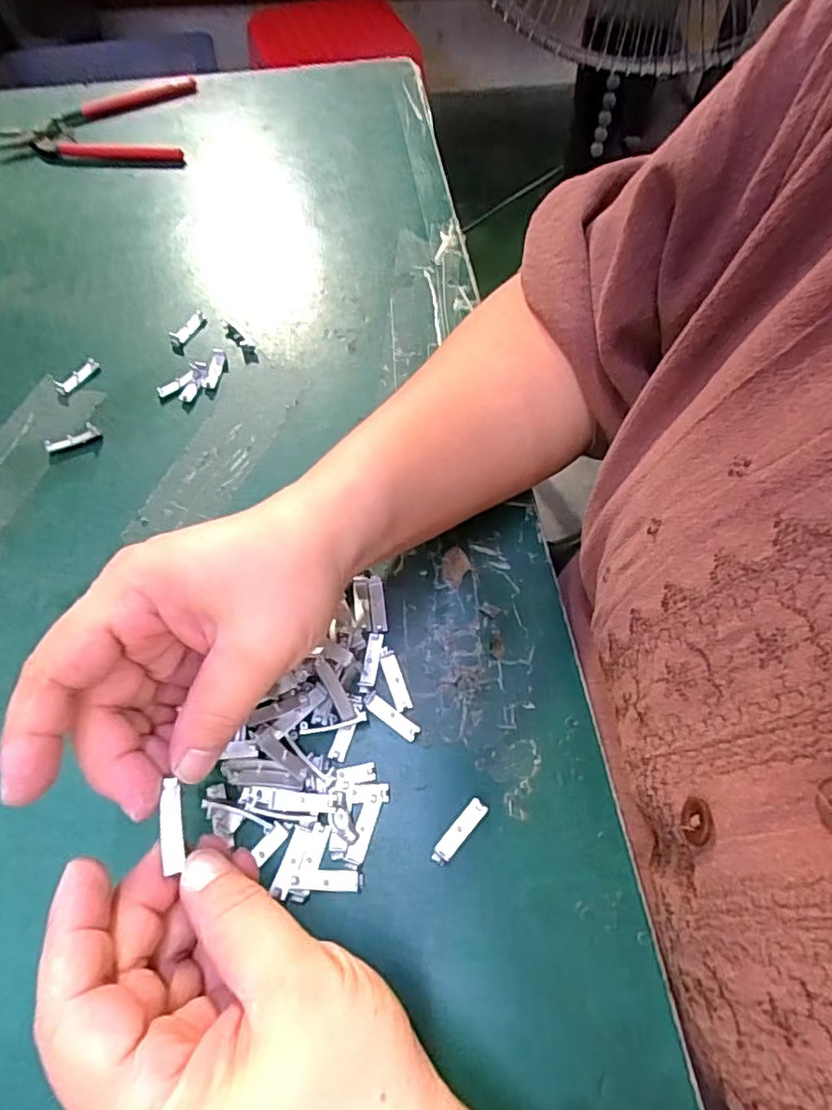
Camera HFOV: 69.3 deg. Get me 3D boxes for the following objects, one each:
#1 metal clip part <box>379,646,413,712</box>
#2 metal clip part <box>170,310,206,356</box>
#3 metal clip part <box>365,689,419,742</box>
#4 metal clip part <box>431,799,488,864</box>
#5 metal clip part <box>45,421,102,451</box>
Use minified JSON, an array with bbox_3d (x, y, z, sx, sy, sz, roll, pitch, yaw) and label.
[{"bbox_3d":[-0.010,0.056,0.273,0.008,0.004,0.029,-17,63,-9],"label":"metal clip part"},{"bbox_3d":[-0.147,-0.143,0.384,0.014,0.004,0.036,18,64,10],"label":"metal clip part"},{"bbox_3d":[-0.011,0.071,0.266,0.027,0.004,0.008,34,67,17],"label":"metal clip part"},{"bbox_3d":[0.018,0.112,0.244,0.007,0.004,0.029,39,69,19],"label":"metal clip part"},{"bbox_3d":[-0.194,-0.066,0.340,0.029,0.005,0.011,-27,65,-13],"label":"metal clip part"}]

